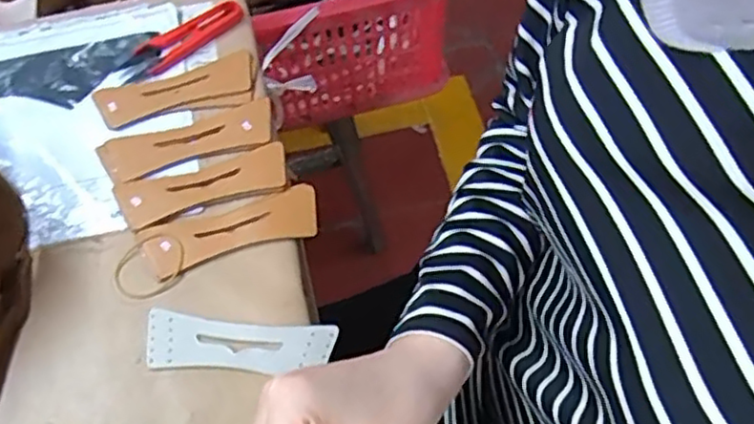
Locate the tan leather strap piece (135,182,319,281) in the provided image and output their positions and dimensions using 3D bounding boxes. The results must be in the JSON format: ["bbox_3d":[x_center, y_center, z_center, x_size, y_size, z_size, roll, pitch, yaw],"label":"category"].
[{"bbox_3d":[-0.106,0.011,0.495,0.127,0.004,0.042,-16,62,-8],"label":"tan leather strap piece"}]

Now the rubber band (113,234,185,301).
[{"bbox_3d":[-0.163,0.040,0.487,0.053,0.009,0.046,-27,64,-13],"label":"rubber band"}]

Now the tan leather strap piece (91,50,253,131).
[{"bbox_3d":[-0.165,-0.102,0.557,0.127,0.005,0.039,-19,62,-9],"label":"tan leather strap piece"}]

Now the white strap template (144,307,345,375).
[{"bbox_3d":[-0.092,0.088,0.453,0.127,0.005,0.038,3,59,2],"label":"white strap template"}]

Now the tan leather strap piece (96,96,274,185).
[{"bbox_3d":[-0.146,-0.057,0.531,0.133,0.006,0.038,-20,62,-10],"label":"tan leather strap piece"}]

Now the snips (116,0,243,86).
[{"bbox_3d":[-0.166,-0.147,0.575,0.112,0.009,0.033,-36,66,-17],"label":"snips"}]

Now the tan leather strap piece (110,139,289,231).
[{"bbox_3d":[-0.131,-0.021,0.515,0.126,0.006,0.040,-19,62,-9],"label":"tan leather strap piece"}]

